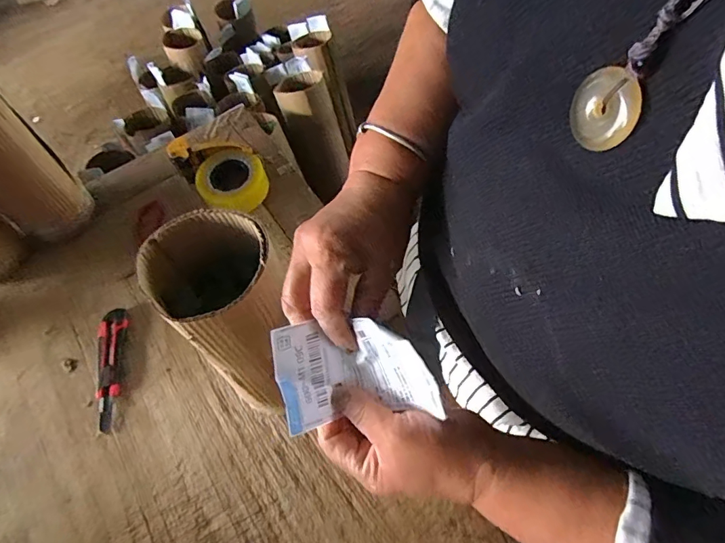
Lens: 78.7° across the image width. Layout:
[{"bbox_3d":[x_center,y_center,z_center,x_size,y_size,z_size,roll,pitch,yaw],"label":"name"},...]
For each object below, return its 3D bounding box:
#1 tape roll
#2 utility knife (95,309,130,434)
[{"bbox_3d":[-0.236,-0.165,0.794,0.115,0.049,0.114,-1,61,3],"label":"tape roll"},{"bbox_3d":[-0.375,0.140,0.656,0.039,0.014,0.178,-9,61,-2],"label":"utility knife"}]

